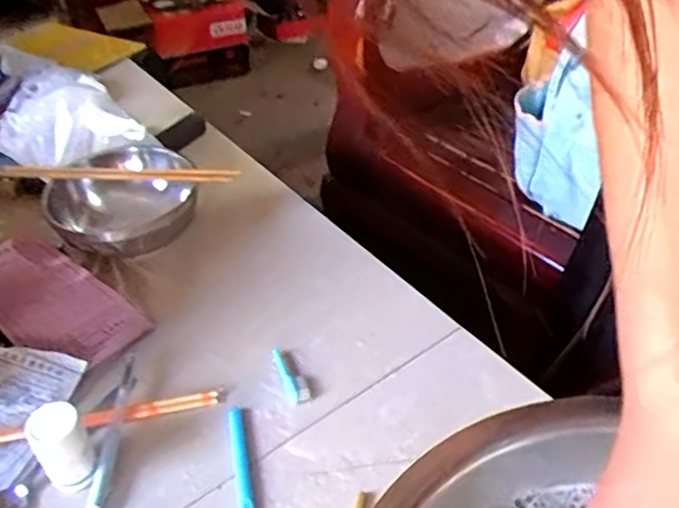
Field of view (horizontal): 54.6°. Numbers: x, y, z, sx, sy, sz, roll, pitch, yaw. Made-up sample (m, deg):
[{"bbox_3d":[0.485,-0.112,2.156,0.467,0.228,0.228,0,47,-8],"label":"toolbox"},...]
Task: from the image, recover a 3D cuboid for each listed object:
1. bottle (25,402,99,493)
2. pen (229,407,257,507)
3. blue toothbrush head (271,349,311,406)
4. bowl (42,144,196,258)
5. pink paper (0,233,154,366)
[{"bbox_3d":[-0.192,0.134,0.456,0.032,0.064,0.030,-30,47,-29],"label":"bottle"},{"bbox_3d":[-0.068,0.159,0.469,0.012,0.007,0.122,-9,40,-9],"label":"pen"},{"bbox_3d":[-0.040,0.099,0.542,0.017,0.012,0.057,-15,41,-15],"label":"blue toothbrush head"},{"bbox_3d":[-0.217,-0.044,0.672,0.139,0.071,0.143,-1,39,1],"label":"bowl"},{"bbox_3d":[-0.268,0.041,0.601,0.190,0.027,0.091,25,46,29],"label":"pink paper"}]

